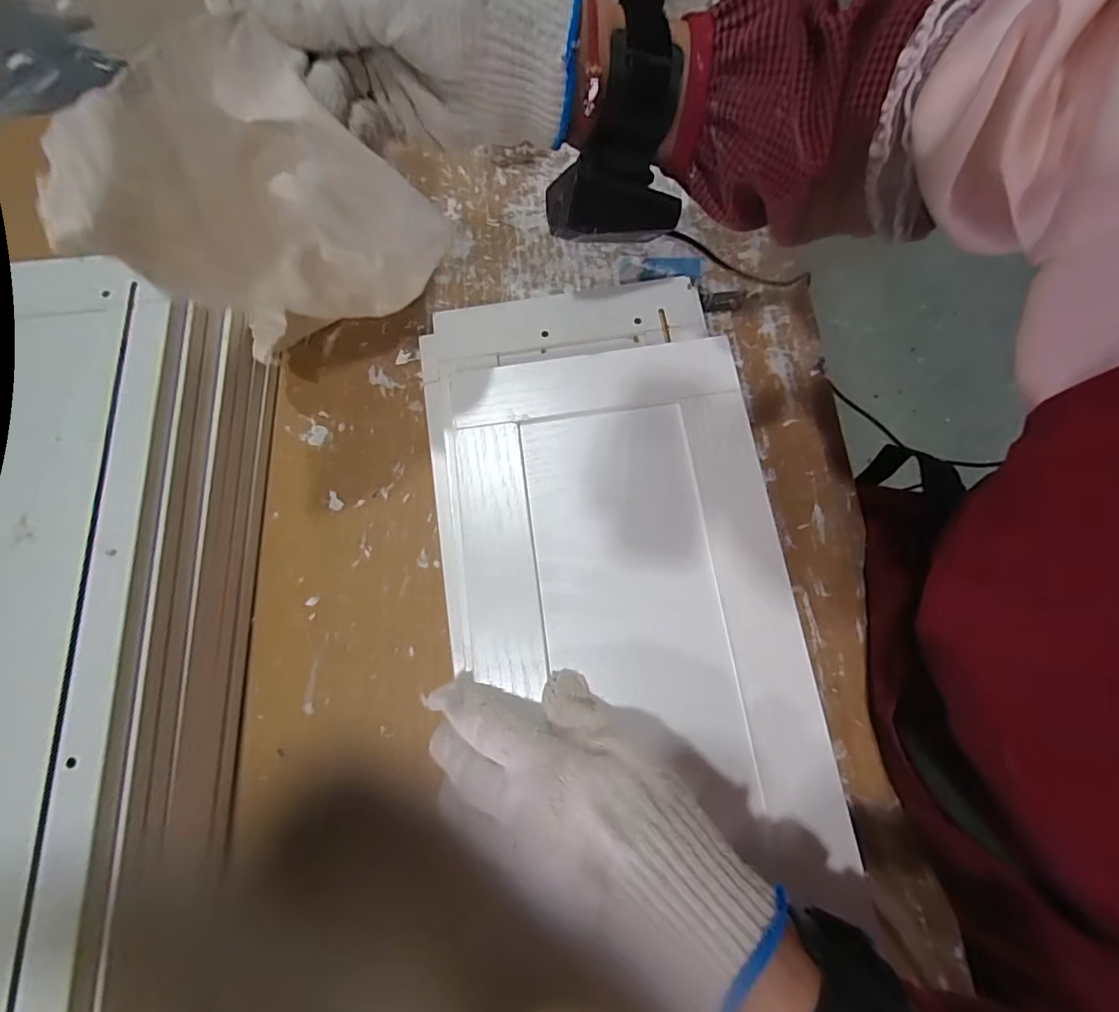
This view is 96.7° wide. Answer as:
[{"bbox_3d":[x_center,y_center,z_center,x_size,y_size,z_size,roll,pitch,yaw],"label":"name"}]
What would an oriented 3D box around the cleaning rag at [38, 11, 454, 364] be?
[{"bbox_3d":[-0.135,-0.136,0.251,0.142,0.156,0.041,-15,75,-2],"label":"cleaning rag"}]

